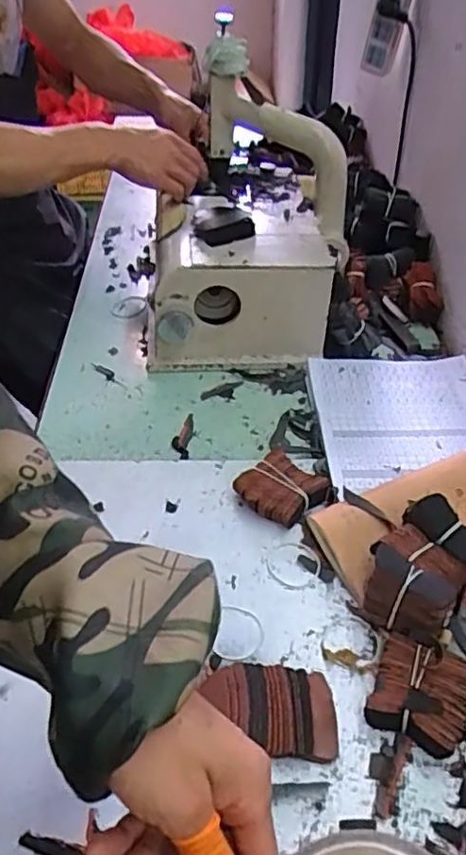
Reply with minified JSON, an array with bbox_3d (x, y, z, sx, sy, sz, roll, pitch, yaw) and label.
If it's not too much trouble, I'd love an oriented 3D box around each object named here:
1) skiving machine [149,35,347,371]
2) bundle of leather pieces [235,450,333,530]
[{"bbox_3d":[0.020,-0.288,0.878,0.262,0.329,0.315,2,43,2],"label":"skiving machine"},{"bbox_3d":[0.049,0.063,0.676,0.075,0.035,0.073,-29,50,-27],"label":"bundle of leather pieces"}]

